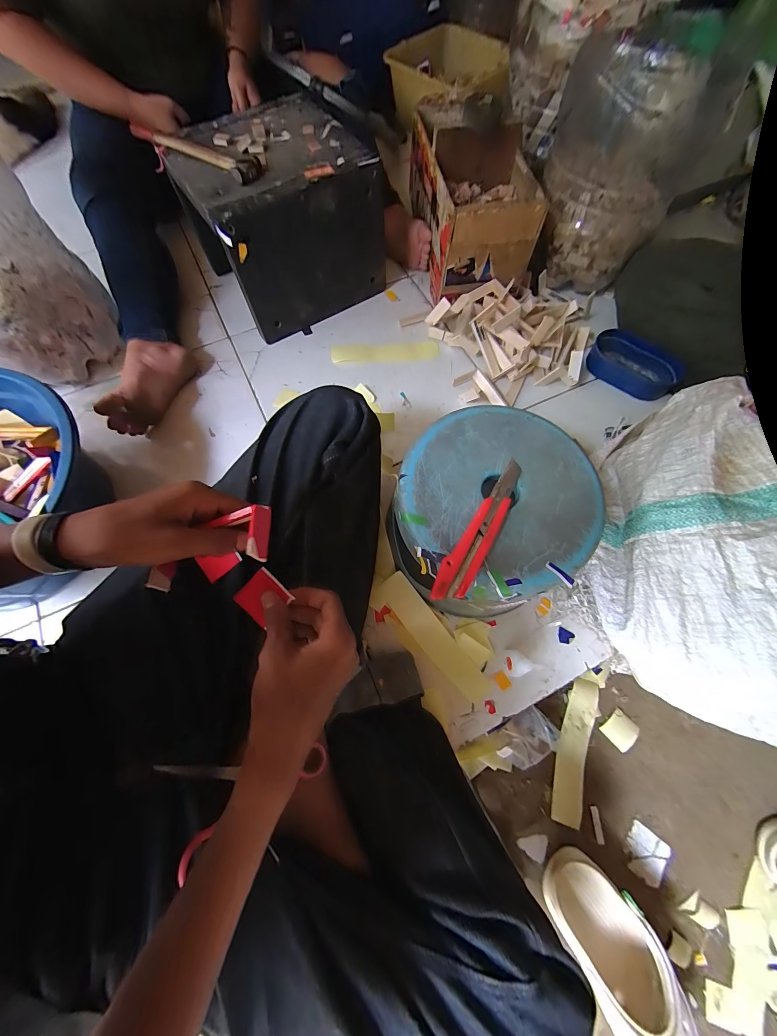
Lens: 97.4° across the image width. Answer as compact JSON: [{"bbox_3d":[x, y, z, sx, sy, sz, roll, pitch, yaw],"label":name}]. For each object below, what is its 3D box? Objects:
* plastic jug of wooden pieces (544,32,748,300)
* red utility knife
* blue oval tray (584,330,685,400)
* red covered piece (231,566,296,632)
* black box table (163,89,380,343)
[{"bbox_3d":[0.384,-0.600,0.597,0.217,0.260,0.206,14,70,5],"label":"plastic jug of wooden pieces"},{"bbox_3d":[0.100,0.011,0.354,0.032,0.018,0.178,33,73,12],"label":"red utility knife"},{"bbox_3d":[0.442,-0.272,0.621,0.154,0.039,0.099,32,73,11],"label":"blue oval tray"},{"bbox_3d":[-0.117,0.073,0.317,0.039,0.004,0.041,40,91,8],"label":"red covered piece"},{"bbox_3d":[-0.190,-0.533,0.627,0.275,0.208,0.254,-33,73,-12],"label":"black box table"}]

